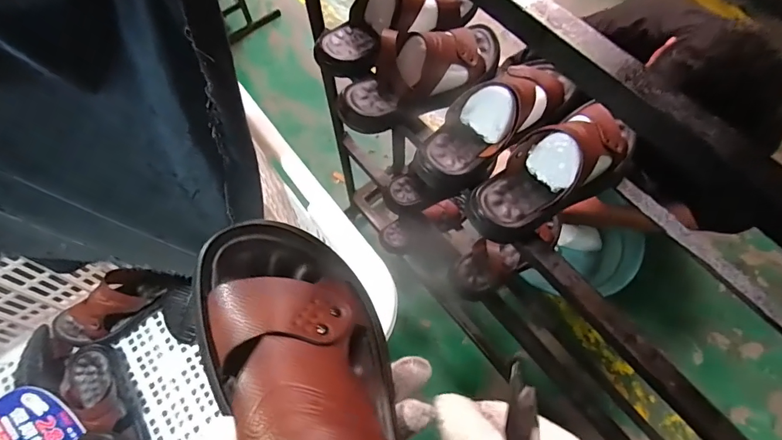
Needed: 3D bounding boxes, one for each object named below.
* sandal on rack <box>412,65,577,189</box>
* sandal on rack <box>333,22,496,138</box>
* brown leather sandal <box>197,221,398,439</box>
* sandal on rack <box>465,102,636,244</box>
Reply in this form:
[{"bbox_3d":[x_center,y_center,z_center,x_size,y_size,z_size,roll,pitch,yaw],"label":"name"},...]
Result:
[{"bbox_3d":[0.142,-0.143,0.590,0.249,0.083,0.102,-40,71,-15],"label":"sandal on rack"},{"bbox_3d":[0.049,-0.229,0.628,0.282,0.088,0.104,-29,68,-11],"label":"sandal on rack"},{"bbox_3d":[-0.045,0.112,0.219,0.095,0.097,0.253,-14,71,-4],"label":"brown leather sandal"},{"bbox_3d":[0.213,-0.067,0.558,0.249,0.086,0.110,-32,69,-12],"label":"sandal on rack"}]

